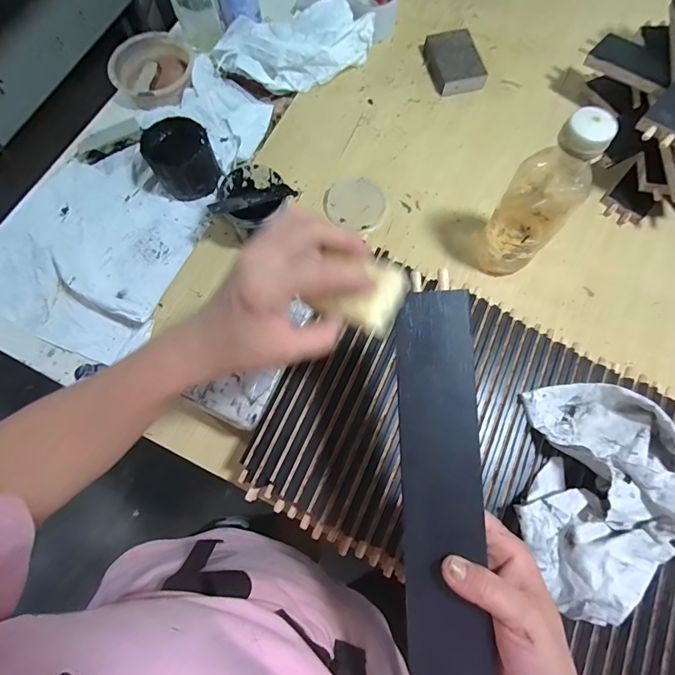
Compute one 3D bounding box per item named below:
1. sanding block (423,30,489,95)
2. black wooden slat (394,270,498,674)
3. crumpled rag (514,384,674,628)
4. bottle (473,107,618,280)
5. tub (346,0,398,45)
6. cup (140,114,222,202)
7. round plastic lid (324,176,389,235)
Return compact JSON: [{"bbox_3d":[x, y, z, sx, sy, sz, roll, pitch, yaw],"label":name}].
[{"bbox_3d":[0.181,-0.427,0.611,0.073,0.021,0.105,-13,74,-3],"label":"sanding block"},{"bbox_3d":[0.072,0.104,0.271,0.055,0.009,0.293,0,82,1],"label":"black wooden slat"},{"bbox_3d":[0.248,0.145,0.359,0.146,0.063,0.202,16,73,6],"label":"crumpled rag"},{"bbox_3d":[0.215,-0.135,0.425,0.071,0.212,0.056,10,74,4],"label":"bottle"},{"bbox_3d":[0.053,-0.522,0.621,0.083,0.057,0.089,0,74,1],"label":"tub"},{"bbox_3d":[-0.215,-0.246,0.547,0.091,0.064,0.094,-24,75,-6],"label":"cup"},{"bbox_3d":[0.026,-0.187,0.547,0.084,0.014,0.084,0,74,1],"label":"round plastic lid"}]

